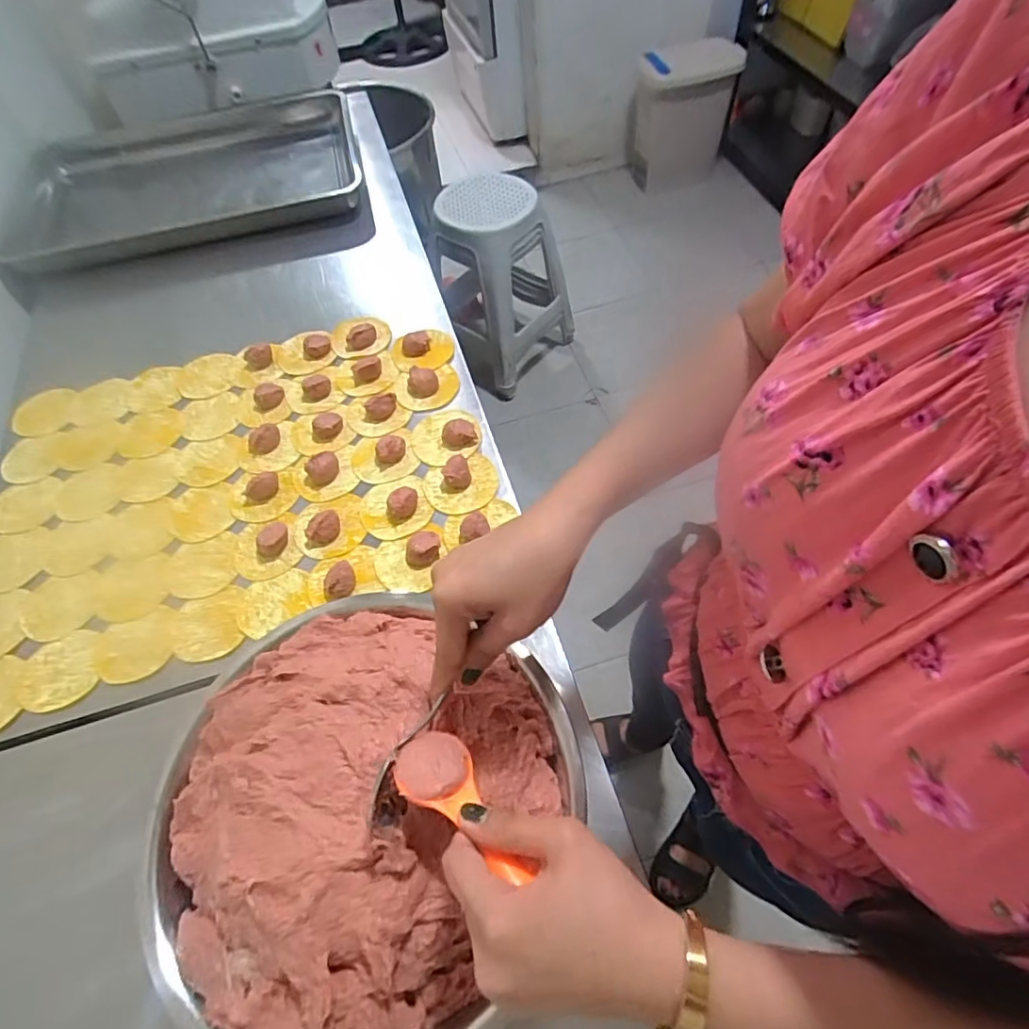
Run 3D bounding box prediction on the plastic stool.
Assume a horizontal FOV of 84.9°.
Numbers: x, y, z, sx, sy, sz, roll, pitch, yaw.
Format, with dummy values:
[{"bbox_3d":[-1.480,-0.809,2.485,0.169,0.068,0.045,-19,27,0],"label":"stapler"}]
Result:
[{"bbox_3d":[-0.063,-0.681,1.715,0.327,0.535,0.361,33,67,22],"label":"plastic stool"}]

